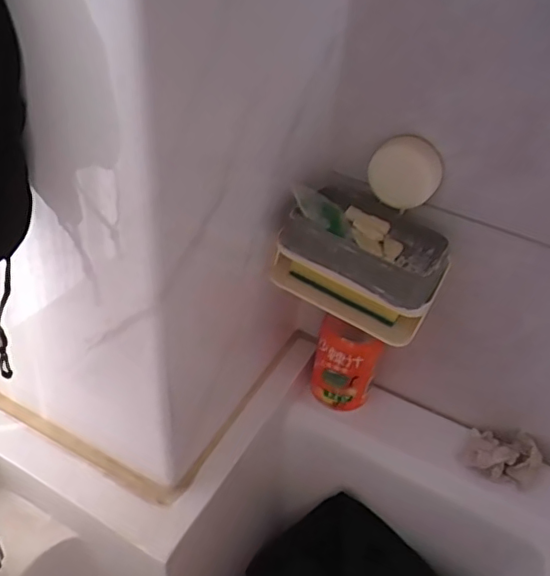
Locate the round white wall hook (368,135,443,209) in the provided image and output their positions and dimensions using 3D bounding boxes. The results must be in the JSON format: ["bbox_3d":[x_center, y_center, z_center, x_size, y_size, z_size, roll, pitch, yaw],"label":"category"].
[{"bbox_3d":[0.106,-0.095,0.468,0.055,0.055,0.015,18,42,13],"label":"round white wall hook"}]

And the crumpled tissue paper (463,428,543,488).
[{"bbox_3d":[0.221,0.160,0.557,0.071,0.038,0.051,13,41,8],"label":"crumpled tissue paper"}]

